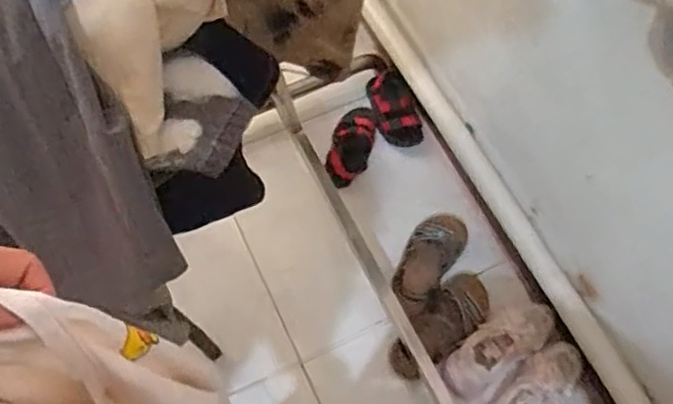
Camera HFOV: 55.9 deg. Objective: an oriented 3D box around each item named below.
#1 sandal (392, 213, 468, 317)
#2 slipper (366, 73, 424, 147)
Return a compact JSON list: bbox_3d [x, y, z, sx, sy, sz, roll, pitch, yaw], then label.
[{"bbox_3d":[0.187,0.117,1.318,0.109,0.051,0.238,35,68,13],"label":"sandal"},{"bbox_3d":[0.133,-0.221,1.461,0.093,0.078,0.186,-16,67,-10],"label":"slipper"}]

